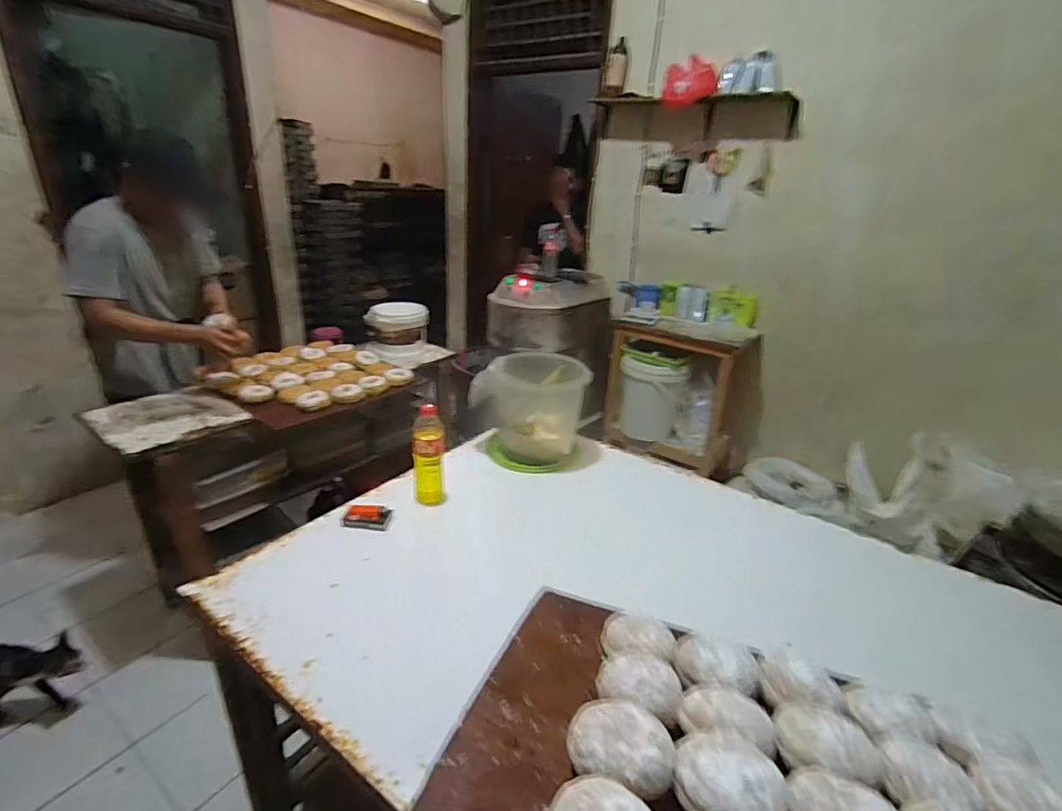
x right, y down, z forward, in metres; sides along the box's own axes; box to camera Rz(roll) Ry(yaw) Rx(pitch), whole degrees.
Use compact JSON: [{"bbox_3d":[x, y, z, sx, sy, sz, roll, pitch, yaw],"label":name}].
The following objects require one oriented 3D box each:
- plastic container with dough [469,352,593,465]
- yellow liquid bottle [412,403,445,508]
[{"bbox_3d":[0.003,-0.006,1.390,0.261,0.241,0.222,16,24,28],"label":"plastic container with dough"},{"bbox_3d":[-0.225,0.126,1.144,0.073,0.211,0.059,-4,23,-19],"label":"yellow liquid bottle"}]

